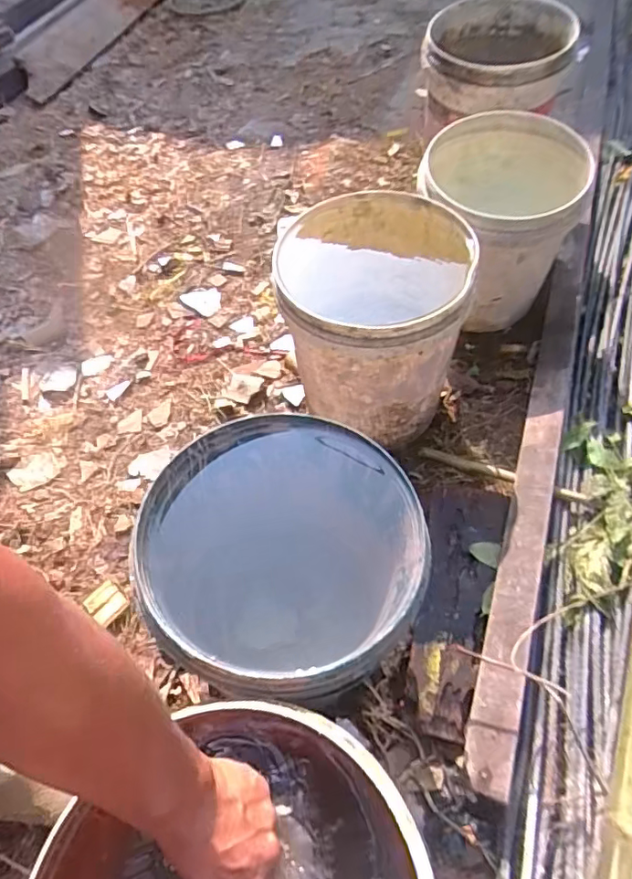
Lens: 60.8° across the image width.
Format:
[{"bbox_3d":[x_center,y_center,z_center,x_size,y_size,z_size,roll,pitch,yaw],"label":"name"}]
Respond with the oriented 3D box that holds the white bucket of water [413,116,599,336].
[{"bbox_3d":[0.355,-0.423,1.114,0.289,0.310,0.318,17,59,12],"label":"white bucket of water"}]

